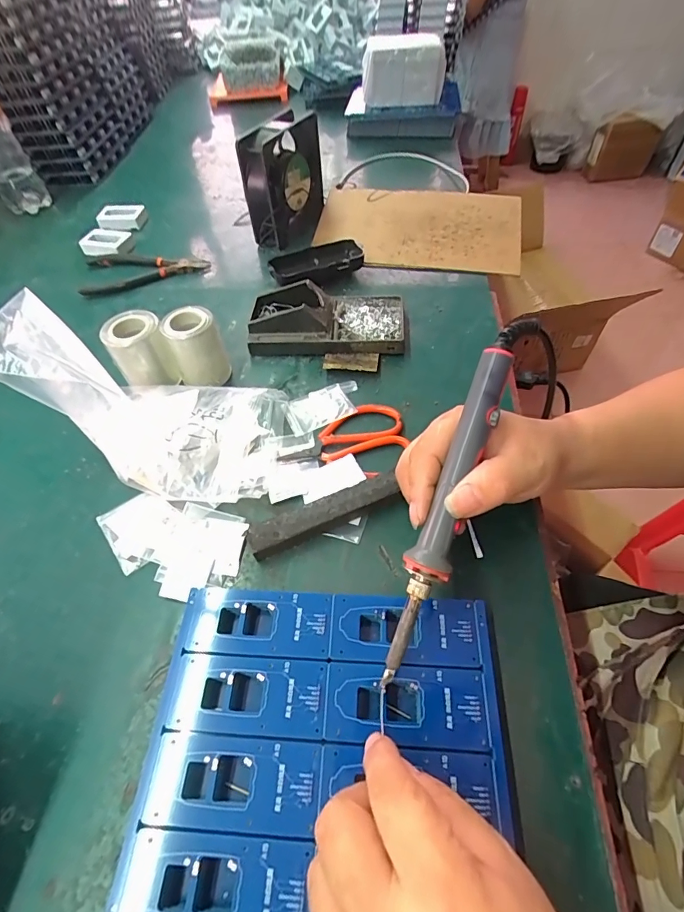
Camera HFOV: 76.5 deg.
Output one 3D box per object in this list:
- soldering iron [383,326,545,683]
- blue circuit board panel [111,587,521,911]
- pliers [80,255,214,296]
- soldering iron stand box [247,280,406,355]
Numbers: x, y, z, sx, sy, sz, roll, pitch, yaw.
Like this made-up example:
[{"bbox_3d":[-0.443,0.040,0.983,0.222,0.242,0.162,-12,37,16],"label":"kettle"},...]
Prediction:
[{"bbox_3d":[0.065,0.022,0.251,0.023,0.019,0.222,20,88,16],"label":"soldering iron"},{"bbox_3d":[-0.007,0.160,0.244,0.189,0.016,0.159,1,55,4],"label":"blue circuit board panel"},{"bbox_3d":[-0.254,-0.247,0.561,0.156,0.012,0.089,-16,55,-8],"label":"pliers"},{"bbox_3d":[-0.016,-0.148,0.456,0.157,0.042,0.082,1,55,4],"label":"soldering iron stand box"}]

